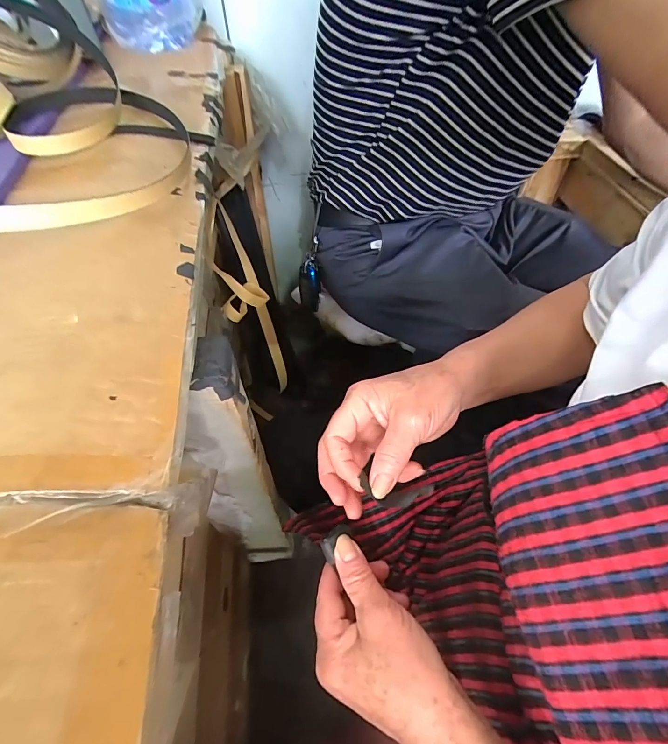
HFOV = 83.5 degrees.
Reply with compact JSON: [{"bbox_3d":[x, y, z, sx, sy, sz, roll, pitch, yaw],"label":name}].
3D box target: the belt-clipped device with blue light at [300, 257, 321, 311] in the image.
[{"bbox_3d":[-0.041,-0.152,0.653,0.035,0.100,0.025,0,54,-1],"label":"belt-clipped device with blue light"}]

